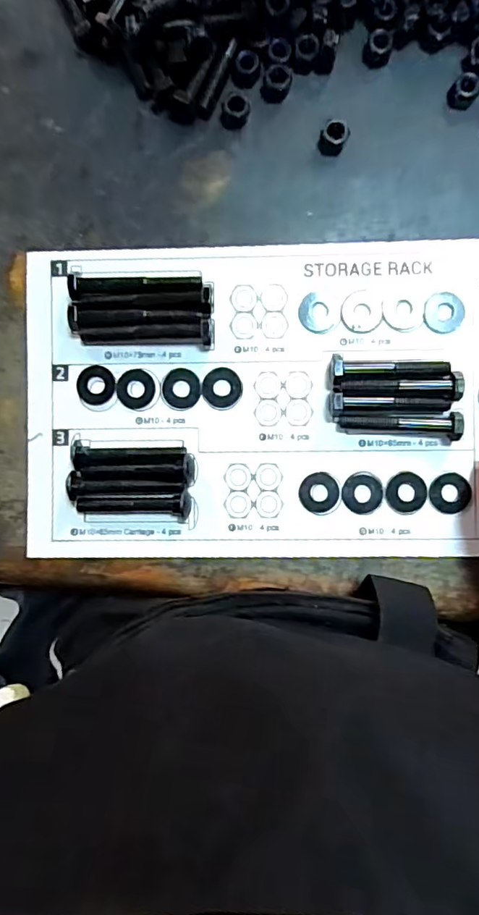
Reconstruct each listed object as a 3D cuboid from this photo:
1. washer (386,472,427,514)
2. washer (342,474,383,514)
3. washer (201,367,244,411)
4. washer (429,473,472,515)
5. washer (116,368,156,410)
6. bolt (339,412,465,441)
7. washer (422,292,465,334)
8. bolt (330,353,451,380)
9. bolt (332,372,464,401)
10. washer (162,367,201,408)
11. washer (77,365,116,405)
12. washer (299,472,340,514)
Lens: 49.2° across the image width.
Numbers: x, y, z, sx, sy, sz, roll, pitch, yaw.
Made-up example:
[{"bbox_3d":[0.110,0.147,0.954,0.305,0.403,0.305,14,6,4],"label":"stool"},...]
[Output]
[{"bbox_3d":[0.101,0.021,0.316,0.023,0.004,0.023,2,91,2],"label":"washer"},{"bbox_3d":[0.075,0.022,0.317,0.024,0.004,0.023,2,91,2],"label":"washer"},{"bbox_3d":[-0.011,-0.042,0.321,0.024,0.004,0.026,0,91,2],"label":"washer"},{"bbox_3d":[0.128,0.022,0.315,0.024,0.004,0.024,1,91,2],"label":"washer"},{"bbox_3d":[-0.065,-0.042,0.323,0.024,0.004,0.025,0,91,2],"label":"washer"},{"bbox_3d":[0.096,-0.018,0.311,0.069,0.016,0.014,-1,91,2],"label":"bolt"},{"bbox_3d":[0.125,-0.088,0.316,0.023,0.004,0.024,0,91,2],"label":"washer"},{"bbox_3d":[0.090,-0.055,0.313,0.069,0.015,0.015,-3,91,2],"label":"bolt"},{"bbox_3d":[0.094,-0.043,0.312,0.073,0.015,0.015,2,91,2],"label":"bolt"},{"bbox_3d":[-0.036,-0.043,0.323,0.023,0.004,0.024,0,91,2],"label":"washer"},{"bbox_3d":[-0.090,-0.045,0.324,0.024,0.004,0.024,0,91,2],"label":"washer"},{"bbox_3d":[0.049,0.022,0.318,0.024,0.004,0.025,0,91,2],"label":"washer"}]

